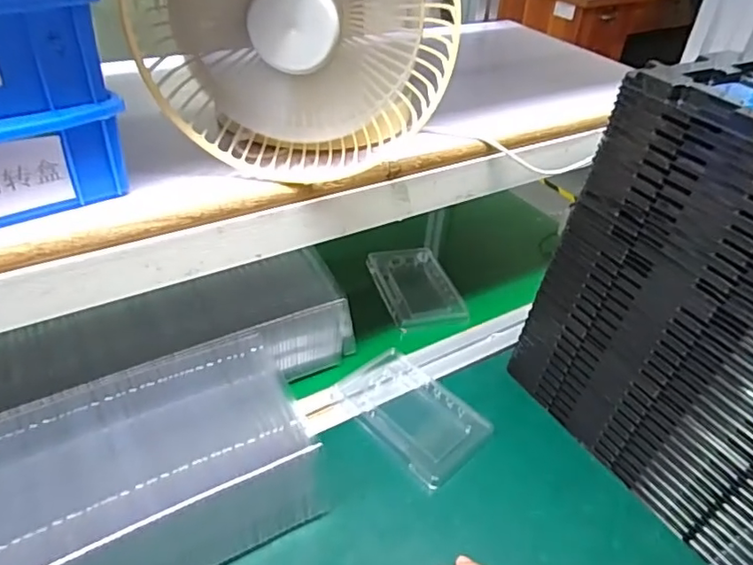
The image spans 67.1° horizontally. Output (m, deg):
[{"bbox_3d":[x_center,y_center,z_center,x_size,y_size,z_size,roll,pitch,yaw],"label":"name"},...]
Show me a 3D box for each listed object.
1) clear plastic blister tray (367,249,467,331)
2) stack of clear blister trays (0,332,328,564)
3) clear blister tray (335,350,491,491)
[{"bbox_3d":[0.044,0.003,0.674,0.085,0.019,0.131,-8,39,-15],"label":"clear plastic blister tray"},{"bbox_3d":[-0.213,0.159,0.376,0.352,0.088,0.147,-20,44,-29],"label":"stack of clear blister trays"},{"bbox_3d":[0.031,0.120,0.527,0.089,0.014,0.131,-28,48,-35],"label":"clear blister tray"}]

